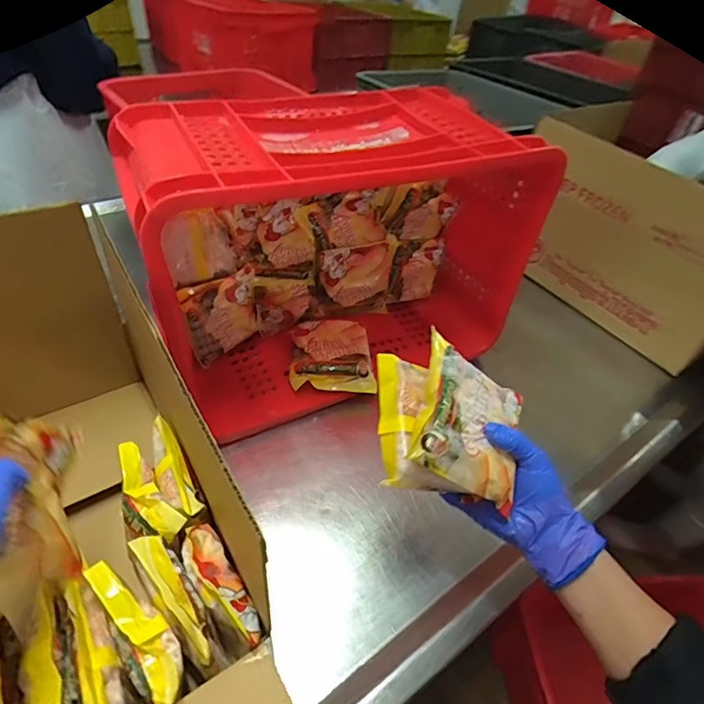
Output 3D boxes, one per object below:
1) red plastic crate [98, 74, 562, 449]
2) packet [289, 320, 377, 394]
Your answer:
[{"bbox_3d":[-0.017,-0.135,0.686,0.521,0.369,0.258,-14,47,-22],"label":"red plastic crate"},{"bbox_3d":[-0.034,0.011,0.721,0.124,0.059,0.121,-3,44,-11],"label":"packet"}]

